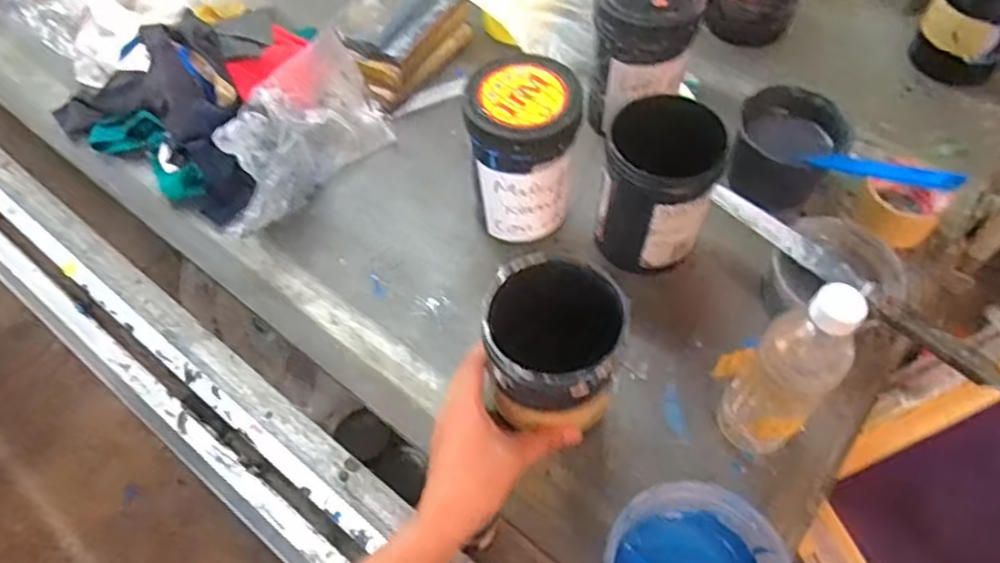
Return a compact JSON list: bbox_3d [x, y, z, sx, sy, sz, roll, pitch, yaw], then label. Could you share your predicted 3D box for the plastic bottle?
[{"bbox_3d":[0.229,0.073,0.535,0.063,0.213,0.063,-1,58,1],"label":"plastic bottle"}]

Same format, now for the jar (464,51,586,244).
[{"bbox_3d":[0.026,-0.128,0.688,0.100,0.180,0.107,-1,58,1],"label":"jar"}]

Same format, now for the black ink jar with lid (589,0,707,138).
[{"bbox_3d":[0.154,-0.252,0.742,0.101,0.160,0.105,-1,58,1],"label":"black ink jar with lid"}]

